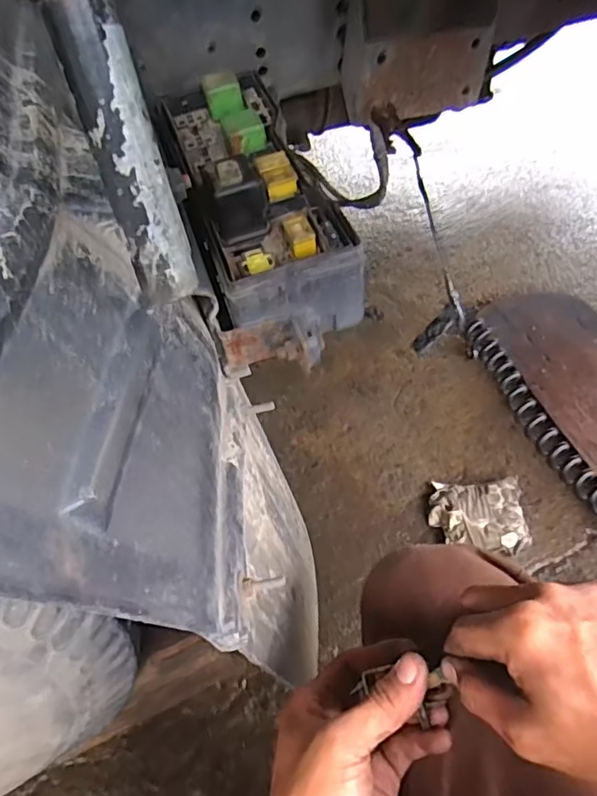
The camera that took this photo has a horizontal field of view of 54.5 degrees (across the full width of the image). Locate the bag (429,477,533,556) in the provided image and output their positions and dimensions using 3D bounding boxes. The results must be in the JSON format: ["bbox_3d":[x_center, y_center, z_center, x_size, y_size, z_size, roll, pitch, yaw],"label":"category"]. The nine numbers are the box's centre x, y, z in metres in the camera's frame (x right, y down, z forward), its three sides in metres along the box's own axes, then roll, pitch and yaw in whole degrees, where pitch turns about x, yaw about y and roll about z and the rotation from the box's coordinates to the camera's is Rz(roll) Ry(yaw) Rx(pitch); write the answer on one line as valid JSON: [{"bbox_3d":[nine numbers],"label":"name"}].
[{"bbox_3d":[0.261,0.168,0.836,0.135,0.034,0.111,-1,49,1],"label":"bag"}]

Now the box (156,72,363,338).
[{"bbox_3d":[-0.038,-0.155,0.414,0.090,0.075,0.250,-17,53,-9],"label":"box"}]

